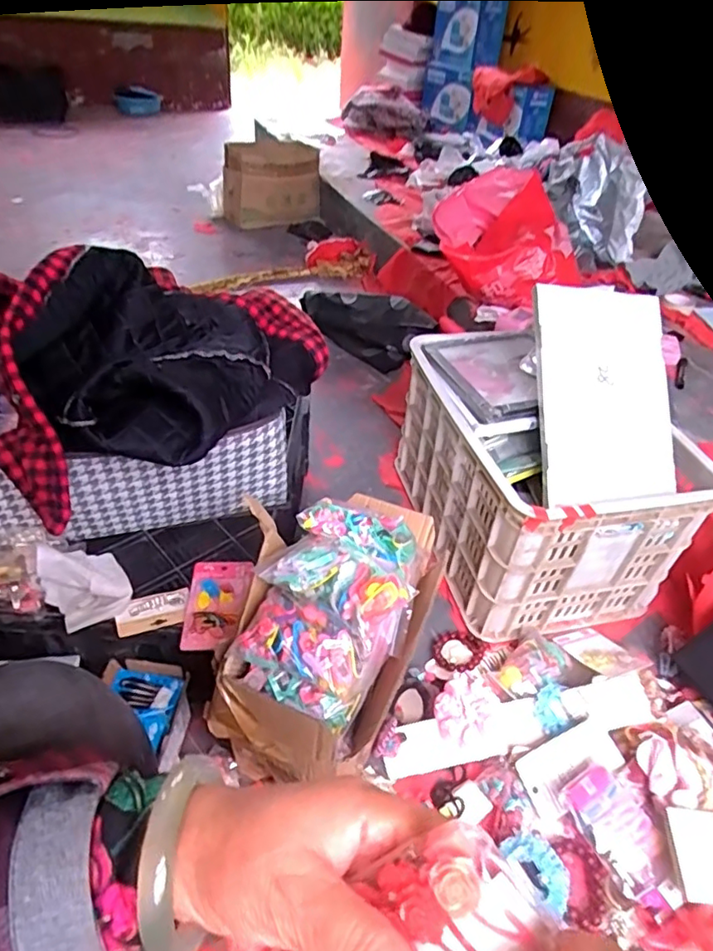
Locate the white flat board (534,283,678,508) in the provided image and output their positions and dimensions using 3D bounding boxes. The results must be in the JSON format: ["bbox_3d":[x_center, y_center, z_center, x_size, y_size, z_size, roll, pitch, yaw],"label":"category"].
[{"bbox_3d":[0.383,-0.128,0.885,0.210,0.013,0.343,2,80,-9],"label":"white flat board"}]

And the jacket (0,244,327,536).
[{"bbox_3d":[-0.226,-0.154,0.706,0.232,0.198,0.414,23,44,19],"label":"jacket"}]

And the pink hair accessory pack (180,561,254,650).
[{"bbox_3d":[-0.182,0.163,0.745,0.077,0.024,0.140,4,41,-3],"label":"pink hair accessory pack"}]

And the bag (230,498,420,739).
[{"bbox_3d":[-0.022,0.137,0.647,0.158,0.098,0.240,18,42,14],"label":"bag"}]

